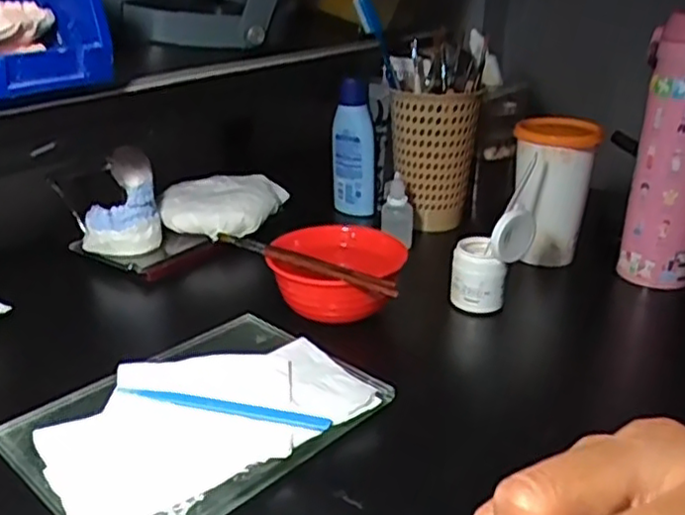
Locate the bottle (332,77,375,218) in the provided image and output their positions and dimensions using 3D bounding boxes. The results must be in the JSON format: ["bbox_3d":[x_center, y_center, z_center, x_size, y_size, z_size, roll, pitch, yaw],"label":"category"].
[{"bbox_3d":[0.013,-0.116,0.736,0.046,0.146,0.028,1,24,-1],"label":"bottle"}]

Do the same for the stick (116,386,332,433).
[{"bbox_3d":[-0.074,0.090,0.418,0.136,0.004,0.010,9,28,12],"label":"stick"}]

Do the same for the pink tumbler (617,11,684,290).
[{"bbox_3d":[0.284,-0.087,0.582,0.071,0.223,0.075,1,24,0],"label":"pink tumbler"}]

